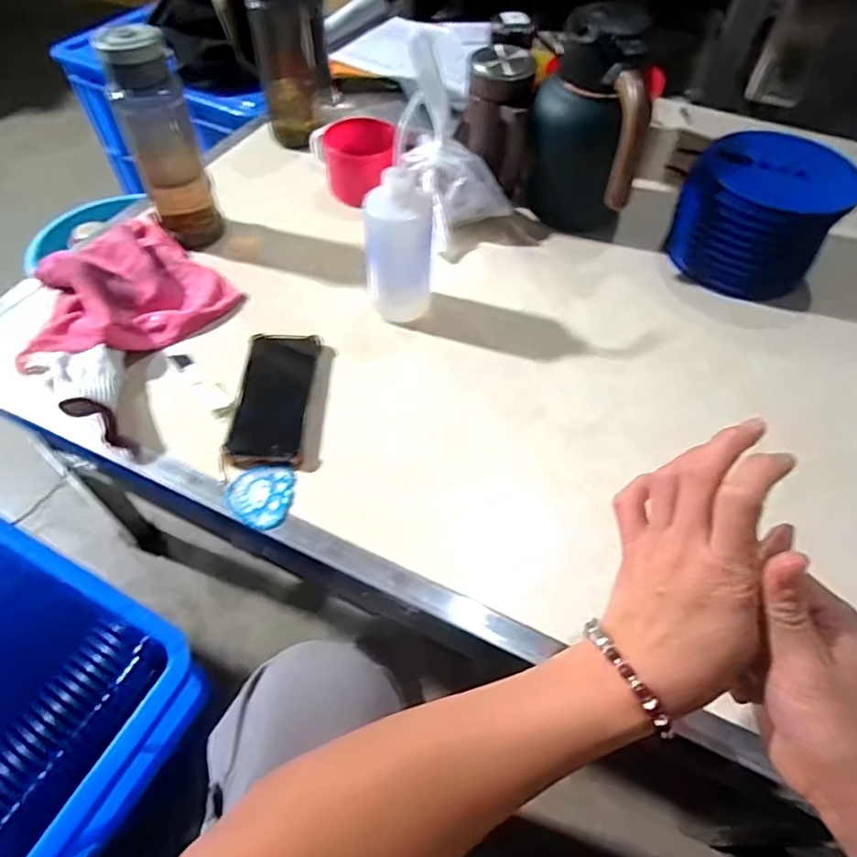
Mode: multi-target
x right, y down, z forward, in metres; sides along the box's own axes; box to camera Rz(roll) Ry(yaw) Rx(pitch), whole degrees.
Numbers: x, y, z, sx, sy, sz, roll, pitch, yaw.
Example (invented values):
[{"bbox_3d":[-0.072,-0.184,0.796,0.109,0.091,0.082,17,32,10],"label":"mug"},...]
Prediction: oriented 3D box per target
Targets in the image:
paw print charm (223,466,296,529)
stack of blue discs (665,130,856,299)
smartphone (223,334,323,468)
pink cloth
[{"bbox_3d":[-0.153,0.062,0.507,0.060,0.007,0.062,-2,54,-4],"label":"paw print charm"},{"bbox_3d":[0.400,-0.261,0.689,0.176,0.126,0.156,26,58,17],"label":"stack of blue discs"},{"bbox_3d":[-0.154,-0.035,0.566,0.070,0.015,0.160,2,54,-1],"label":"smartphone"},{"bbox_3d":[-0.355,-0.156,0.623,0.195,0.053,0.226,38,61,22],"label":"pink cloth"}]

